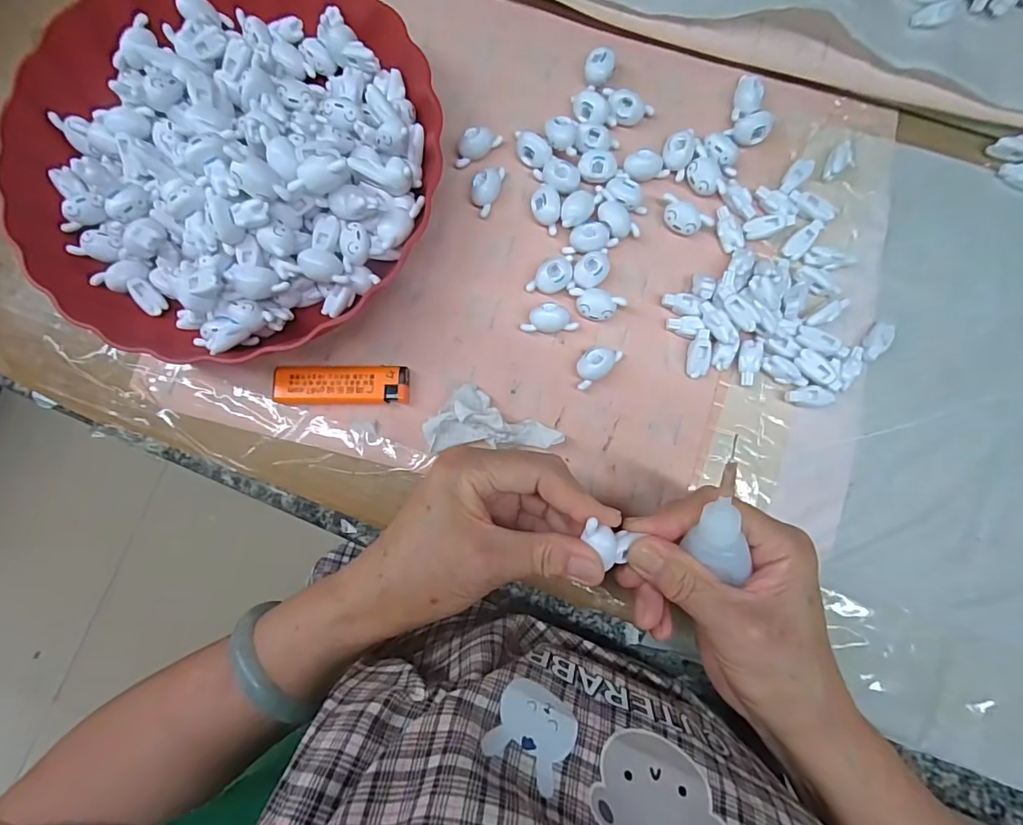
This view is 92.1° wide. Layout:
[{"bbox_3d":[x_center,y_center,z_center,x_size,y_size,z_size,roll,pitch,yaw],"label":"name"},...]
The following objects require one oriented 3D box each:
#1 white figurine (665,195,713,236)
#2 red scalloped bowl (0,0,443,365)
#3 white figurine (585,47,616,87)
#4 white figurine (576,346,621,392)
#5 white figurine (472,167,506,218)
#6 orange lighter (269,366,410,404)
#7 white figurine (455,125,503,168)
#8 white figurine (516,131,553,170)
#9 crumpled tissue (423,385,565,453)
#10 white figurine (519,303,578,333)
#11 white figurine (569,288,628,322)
[{"bbox_3d":[0.108,-0.121,0.310,0.033,0.015,0.016,29,86,4],"label":"white figurine"},{"bbox_3d":[-0.168,-0.159,0.295,0.236,0.066,0.242,0,85,2],"label":"red scalloped bowl"},{"bbox_3d":[0.058,-0.223,0.321,0.019,0.013,0.019,5,85,2],"label":"white figurine"},{"bbox_3d":[0.052,-0.029,0.299,0.032,0.017,0.017,-33,85,-2],"label":"white figurine"},{"bbox_3d":[-0.016,-0.142,0.314,0.016,0.016,0.032,15,85,3],"label":"white figurine"},{"bbox_3d":[-0.103,-0.017,0.304,0.079,0.015,0.022,0,85,2],"label":"orange lighter"},{"bbox_3d":[-0.023,-0.173,0.319,0.033,0.017,0.015,-27,84,-1],"label":"white figurine"},{"bbox_3d":[0.013,-0.169,0.316,0.015,0.015,0.029,-43,85,-3],"label":"white figurine"},{"bbox_3d":[-0.012,0.003,0.295,0.079,0.021,0.037,-2,85,1],"label":"crumpled tissue"},{"bbox_3d":[0.024,-0.058,0.305,0.033,0.013,0.017,3,85,2],"label":"white figurine"},{"bbox_3d":[0.052,-0.065,0.305,0.033,0.014,0.018,10,85,3],"label":"white figurine"}]

